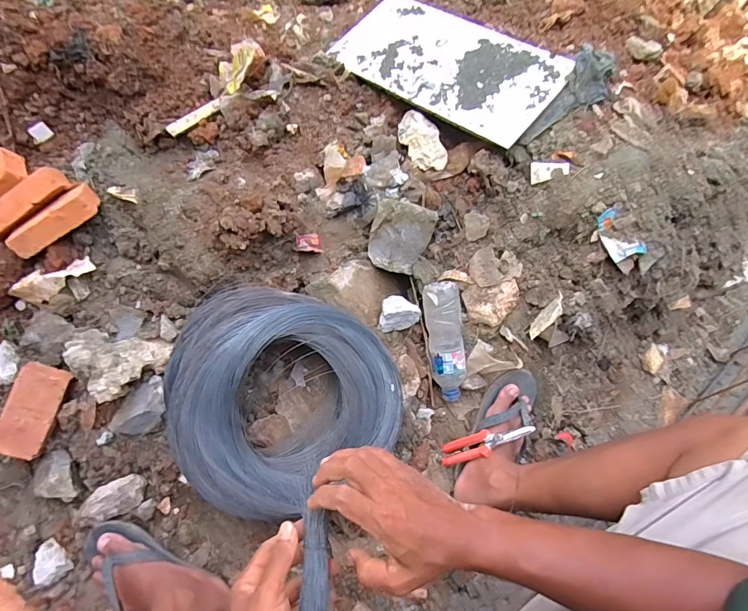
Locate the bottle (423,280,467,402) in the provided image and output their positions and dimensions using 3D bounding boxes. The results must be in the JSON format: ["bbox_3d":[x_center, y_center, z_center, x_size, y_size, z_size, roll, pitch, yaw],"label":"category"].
[{"bbox_3d":[0.131,0.070,0.798,0.058,0.051,0.223,-11,105,-9],"label":"bottle"}]

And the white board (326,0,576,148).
[{"bbox_3d":[0.149,-0.513,0.913,0.477,0.013,0.262,38,78,22],"label":"white board"}]

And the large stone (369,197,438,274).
[{"bbox_3d":[0.053,-0.147,0.828,0.113,0.120,0.126,22,62,9],"label":"large stone"}]

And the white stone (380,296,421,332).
[{"bbox_3d":[0.045,0.008,0.846,0.075,0.039,0.067,-10,62,-9],"label":"white stone"}]

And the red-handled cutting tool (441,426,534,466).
[{"bbox_3d":[0.201,0.246,0.788,0.175,0.021,0.045,-27,59,24],"label":"red-handled cutting tool"}]

